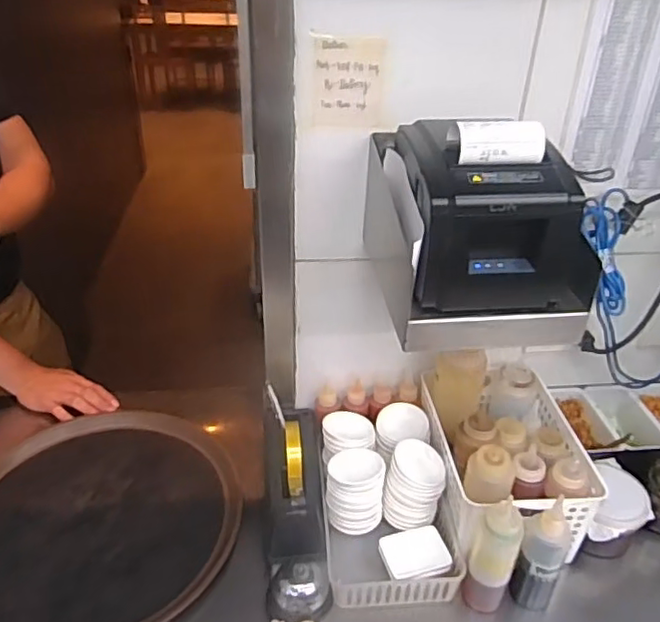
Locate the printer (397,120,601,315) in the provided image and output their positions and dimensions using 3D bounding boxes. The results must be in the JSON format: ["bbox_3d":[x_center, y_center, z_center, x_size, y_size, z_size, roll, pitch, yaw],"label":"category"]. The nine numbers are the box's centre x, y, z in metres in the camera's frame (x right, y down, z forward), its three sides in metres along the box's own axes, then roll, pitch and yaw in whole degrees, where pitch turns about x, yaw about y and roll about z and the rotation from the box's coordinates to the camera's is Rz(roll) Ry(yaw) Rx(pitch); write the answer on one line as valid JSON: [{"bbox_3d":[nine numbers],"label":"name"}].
[{"bbox_3d":[0.163,-0.106,0.598,0.171,0.159,0.150,0,33,-2],"label":"printer"}]

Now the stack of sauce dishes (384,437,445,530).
[{"bbox_3d":[0.115,0.232,0.806,0.073,0.093,0.077,11,34,14],"label":"stack of sauce dishes"}]

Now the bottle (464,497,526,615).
[{"bbox_3d":[0.190,0.291,0.705,0.046,0.162,0.037,19,36,24],"label":"bottle"}]

